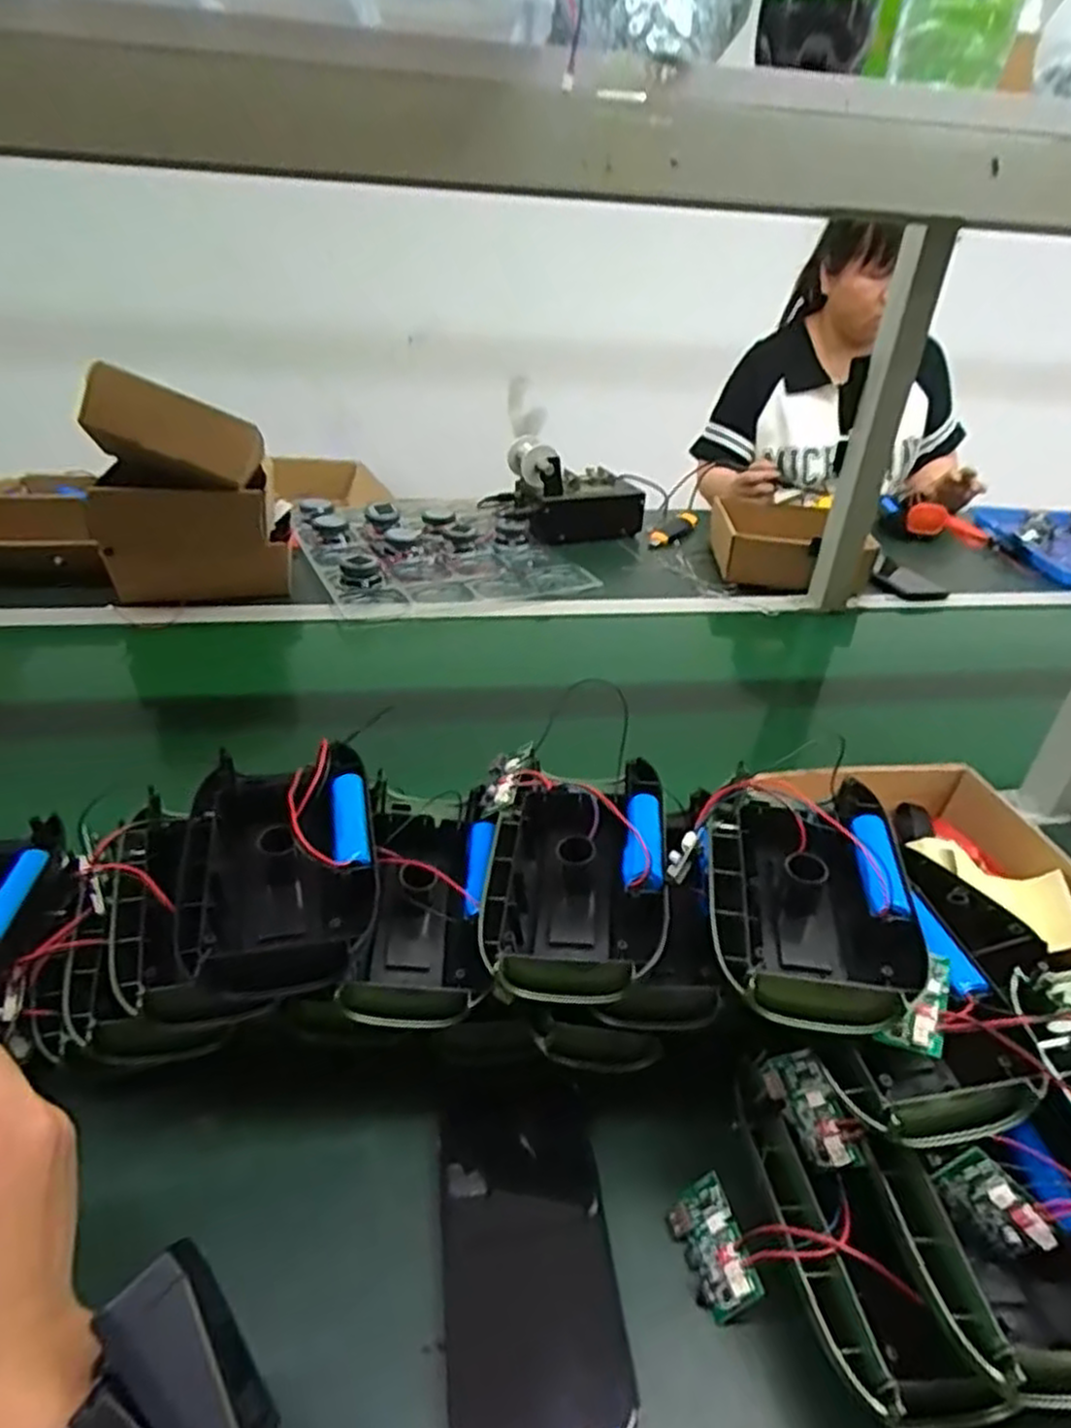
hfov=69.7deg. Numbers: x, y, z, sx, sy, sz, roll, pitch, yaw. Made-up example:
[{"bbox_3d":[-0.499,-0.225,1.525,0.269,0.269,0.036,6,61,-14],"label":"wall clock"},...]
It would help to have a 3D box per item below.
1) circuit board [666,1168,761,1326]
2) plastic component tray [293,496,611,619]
[{"bbox_3d":[0.086,0.261,0.378,0.009,0.033,0.053,39,15,-31],"label":"circuit board"},{"bbox_3d":[-0.147,-0.243,1.134,0.372,0.050,0.375,-10,36,-21],"label":"plastic component tray"}]

